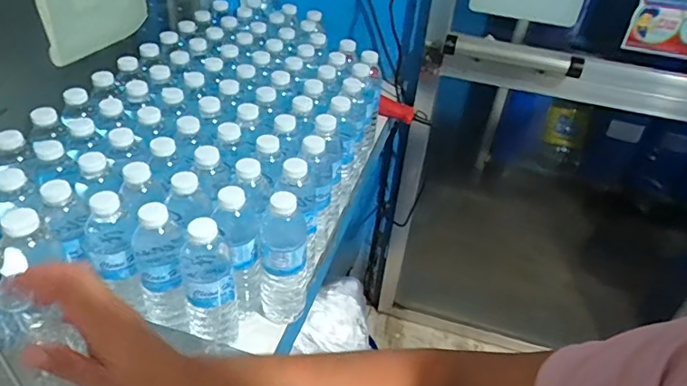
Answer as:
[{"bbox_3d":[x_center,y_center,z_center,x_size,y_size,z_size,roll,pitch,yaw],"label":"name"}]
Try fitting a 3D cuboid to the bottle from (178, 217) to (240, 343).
[{"bbox_3d":[-0.163,0.115,0.618,0.061,0.204,0.068,-4,39,-13],"label":"bottle"}]

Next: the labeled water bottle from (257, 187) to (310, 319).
[{"bbox_3d":[-0.075,0.083,0.673,0.071,0.206,0.076,3,38,-3],"label":"labeled water bottle"}]

